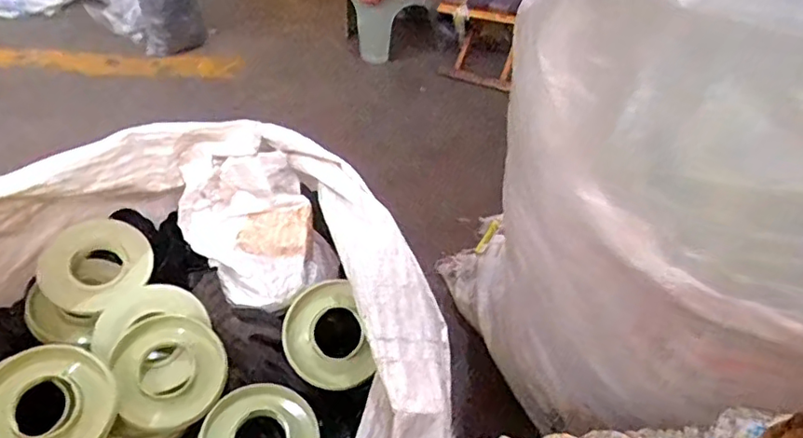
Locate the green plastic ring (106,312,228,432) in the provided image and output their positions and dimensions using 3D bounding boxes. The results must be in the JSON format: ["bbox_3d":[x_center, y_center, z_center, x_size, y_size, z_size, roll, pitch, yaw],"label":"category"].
[{"bbox_3d":[-0.271,0.178,0.679,0.130,0.029,0.130,9,66,-20],"label":"green plastic ring"}]

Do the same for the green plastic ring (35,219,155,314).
[{"bbox_3d":[-0.391,0.056,0.735,0.127,0.025,0.113,-35,84,-27],"label":"green plastic ring"}]

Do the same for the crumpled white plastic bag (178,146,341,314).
[{"bbox_3d":[-0.185,0.012,0.751,0.167,0.135,0.194,-25,48,-21],"label":"crumpled white plastic bag"}]

